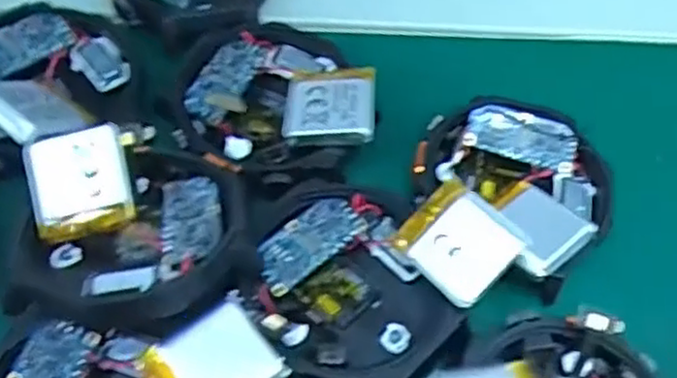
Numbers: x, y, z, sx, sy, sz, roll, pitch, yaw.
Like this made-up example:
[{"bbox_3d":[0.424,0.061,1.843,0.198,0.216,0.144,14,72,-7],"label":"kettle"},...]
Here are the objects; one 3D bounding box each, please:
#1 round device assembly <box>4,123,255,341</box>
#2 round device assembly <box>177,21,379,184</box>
[{"bbox_3d":[-0.044,0.006,0.153,0.049,0.010,0.047,3,58,-5],"label":"round device assembly"},{"bbox_3d":[-0.016,-0.025,0.182,0.049,0.008,0.050,3,58,-5],"label":"round device assembly"}]

